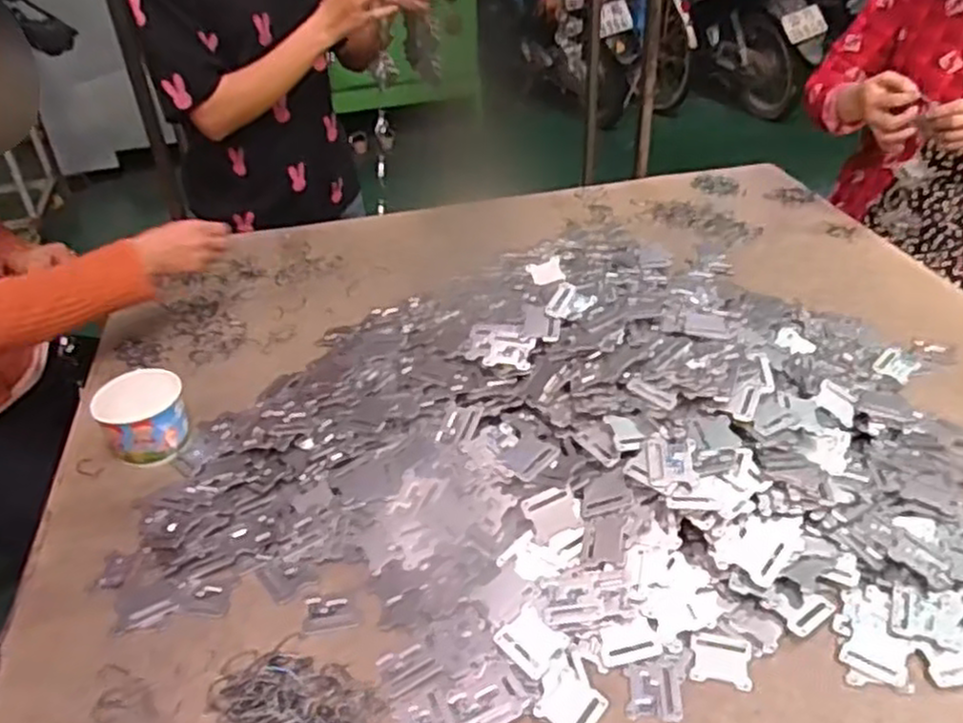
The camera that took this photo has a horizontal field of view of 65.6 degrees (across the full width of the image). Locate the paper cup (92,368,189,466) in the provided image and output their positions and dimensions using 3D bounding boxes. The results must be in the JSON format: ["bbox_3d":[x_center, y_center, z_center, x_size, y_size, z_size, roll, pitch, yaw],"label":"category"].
[{"bbox_3d":[-0.377,0.064,0.839,0.089,0.076,0.086,-1,35,1],"label":"paper cup"}]

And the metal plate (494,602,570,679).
[{"bbox_3d":[0.041,0.229,0.614,0.048,0.005,0.043,32,61,27],"label":"metal plate"}]

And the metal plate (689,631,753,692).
[{"bbox_3d":[0.198,0.246,0.616,0.048,0.004,0.044,9,43,12],"label":"metal plate"}]

